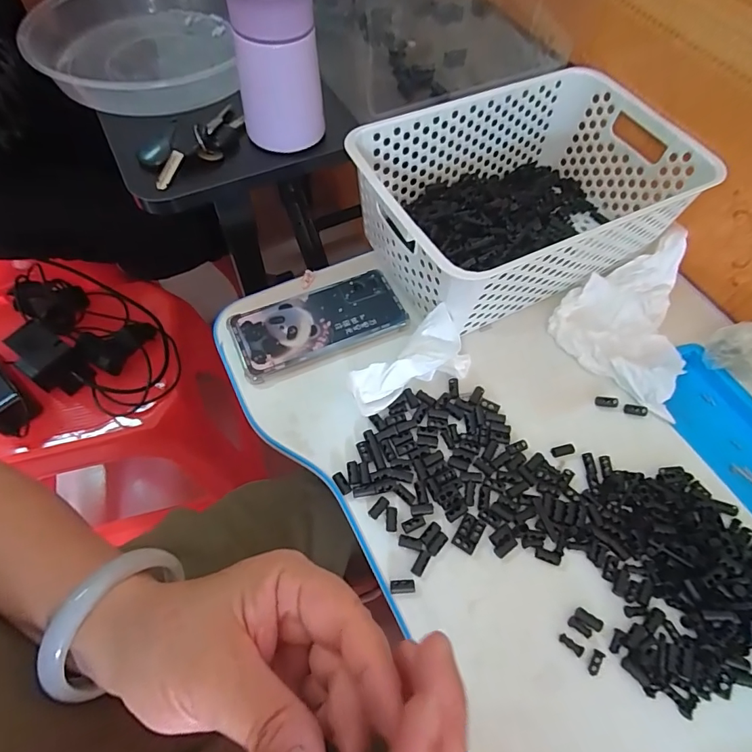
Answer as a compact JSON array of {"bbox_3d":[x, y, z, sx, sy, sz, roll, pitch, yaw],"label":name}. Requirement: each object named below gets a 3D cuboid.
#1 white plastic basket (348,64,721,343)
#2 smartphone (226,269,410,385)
[{"bbox_3d":[0.143,-0.181,0.453,0.307,0.100,0.202,-23,66,-15],"label":"white plastic basket"},{"bbox_3d":[-0.054,-0.052,0.433,0.160,0.011,0.072,-21,65,-14],"label":"smartphone"}]

